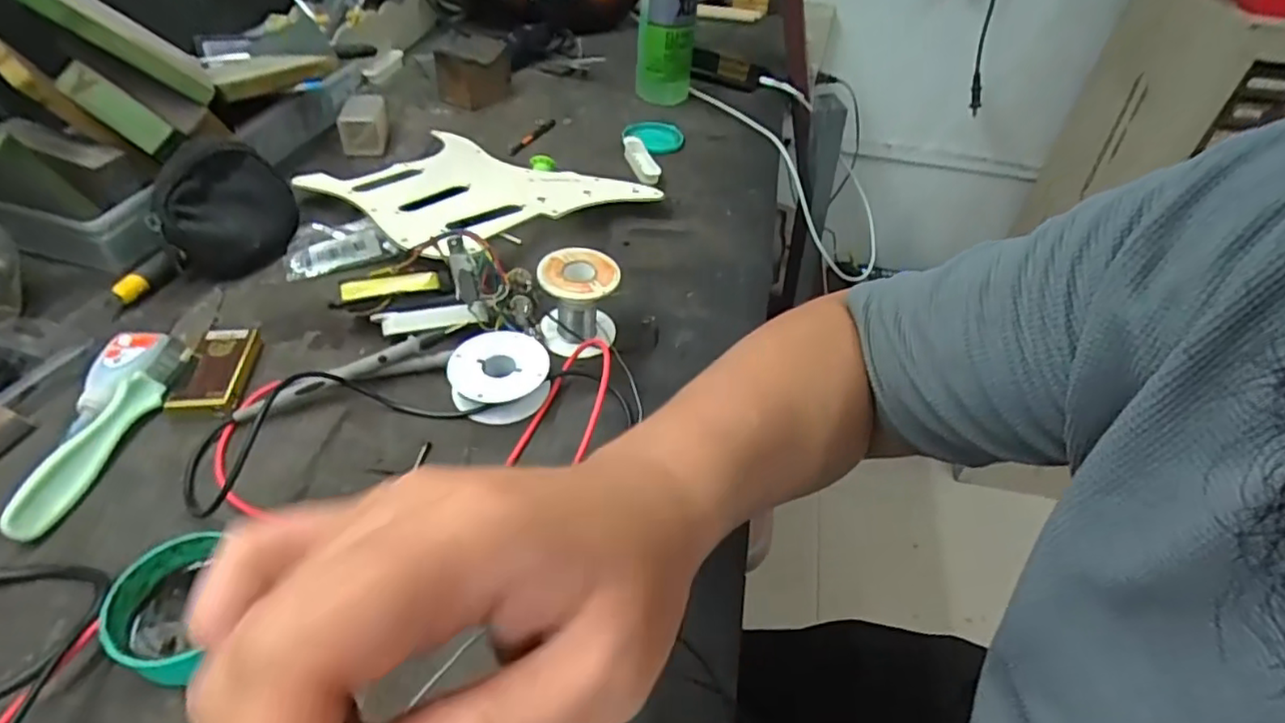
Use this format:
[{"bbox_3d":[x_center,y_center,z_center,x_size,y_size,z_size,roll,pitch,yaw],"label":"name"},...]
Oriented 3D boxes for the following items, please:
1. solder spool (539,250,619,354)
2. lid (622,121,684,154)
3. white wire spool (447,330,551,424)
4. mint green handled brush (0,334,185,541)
[{"bbox_3d":[-0.044,-0.044,0.441,0.051,0.048,0.044,-7,45,-12],"label":"solder spool"},{"bbox_3d":[0.015,-0.244,0.695,0.058,0.013,0.079,33,51,26],"label":"lid"},{"bbox_3d":[-0.090,0.008,0.411,0.060,0.024,0.056,-2,45,-7],"label":"white wire spool"},{"bbox_3d":[-0.299,0.035,0.366,0.018,0.018,0.141,6,44,1],"label":"mint green handled brush"}]

